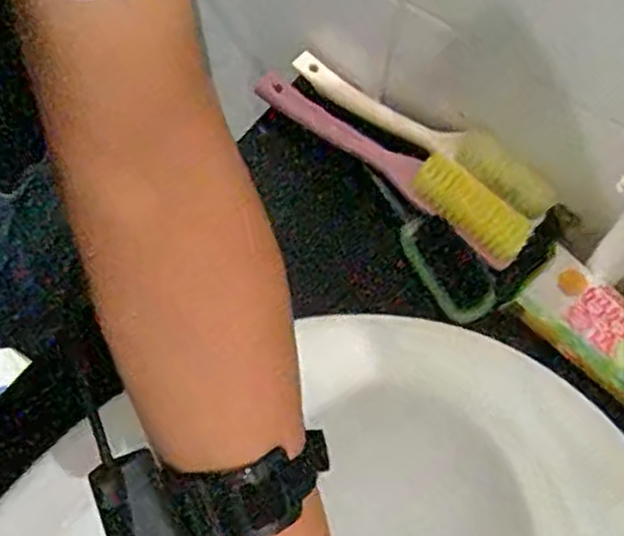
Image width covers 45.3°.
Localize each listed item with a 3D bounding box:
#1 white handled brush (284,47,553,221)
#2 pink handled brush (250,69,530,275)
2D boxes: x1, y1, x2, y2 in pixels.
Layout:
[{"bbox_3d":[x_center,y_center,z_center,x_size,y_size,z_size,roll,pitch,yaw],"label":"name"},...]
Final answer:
[{"bbox_3d":[0.078,-0.106,0.550,0.221,0.029,0.032,35,70,13],"label":"white handled brush"},{"bbox_3d":[0.057,-0.081,0.552,0.228,0.025,0.039,38,71,14],"label":"pink handled brush"}]

